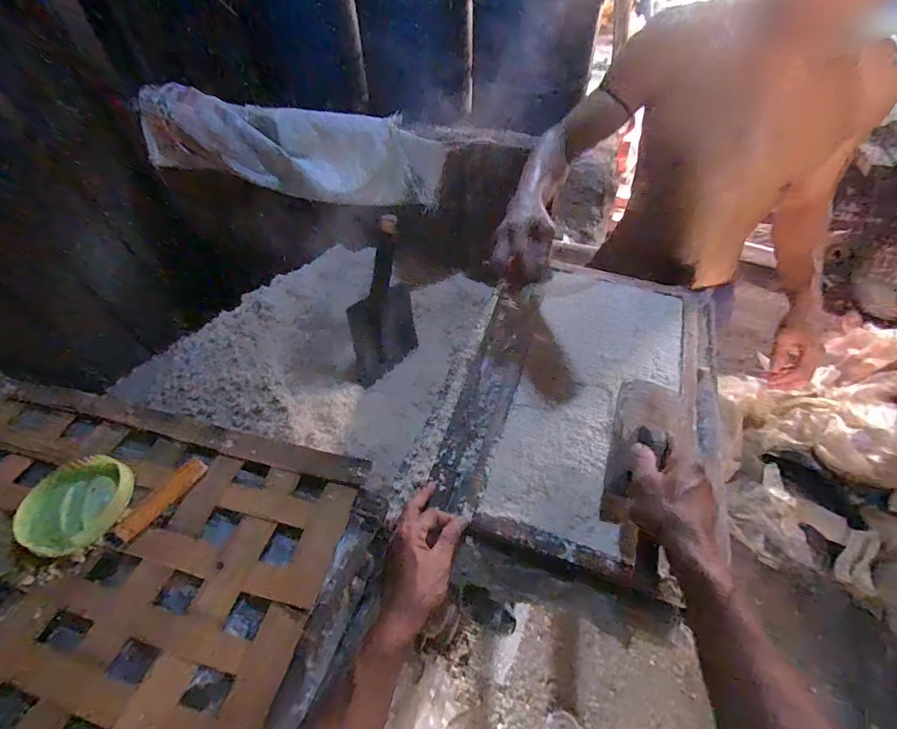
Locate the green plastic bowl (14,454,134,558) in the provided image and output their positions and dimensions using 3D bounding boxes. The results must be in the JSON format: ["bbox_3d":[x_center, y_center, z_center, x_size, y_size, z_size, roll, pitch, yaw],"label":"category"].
[{"bbox_3d":[-0.414,0.158,0.494,0.100,0.035,0.111,29,57,25],"label":"green plastic bowl"}]

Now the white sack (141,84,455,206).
[{"bbox_3d":[-0.463,-0.637,1.324,0.934,0.236,0.142,13,51,13],"label":"white sack"}]

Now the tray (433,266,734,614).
[{"bbox_3d":[0.201,0.038,0.633,0.352,0.059,0.482,15,52,15],"label":"tray"}]

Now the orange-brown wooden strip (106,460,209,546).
[{"bbox_3d":[-0.328,0.154,0.501,0.024,0.011,0.111,27,56,23],"label":"orange-brown wooden strip"}]

